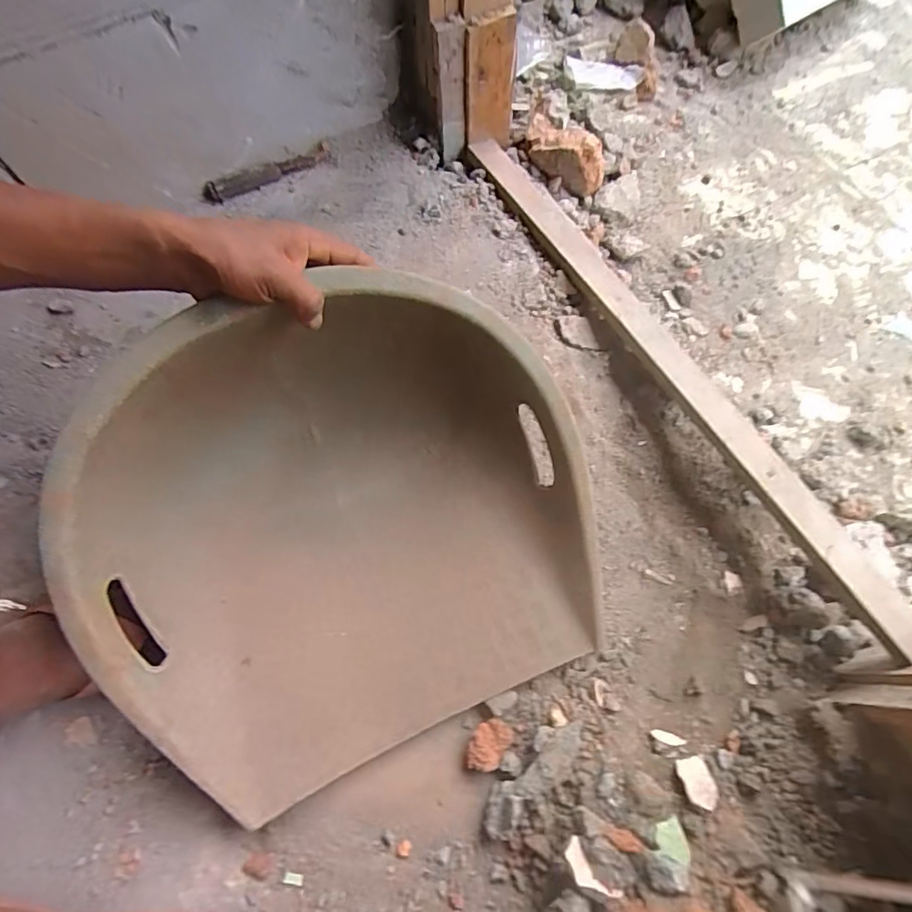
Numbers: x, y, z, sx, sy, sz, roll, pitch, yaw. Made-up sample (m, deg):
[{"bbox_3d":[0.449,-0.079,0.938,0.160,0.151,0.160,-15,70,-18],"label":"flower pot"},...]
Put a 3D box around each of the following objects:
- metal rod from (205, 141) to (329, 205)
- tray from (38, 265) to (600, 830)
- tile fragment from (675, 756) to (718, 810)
[{"bbox_3d":[-0.246,-0.371,0.692,0.168,0.022,0.017,-27,76,-7],"label":"metal rod"},{"bbox_3d":[-0.087,0.066,0.437,0.406,0.225,0.345,-24,72,-10],"label":"tray"},{"bbox_3d":[0.210,0.282,0.454,0.028,0.004,0.041,0,34,-7],"label":"tile fragment"}]

